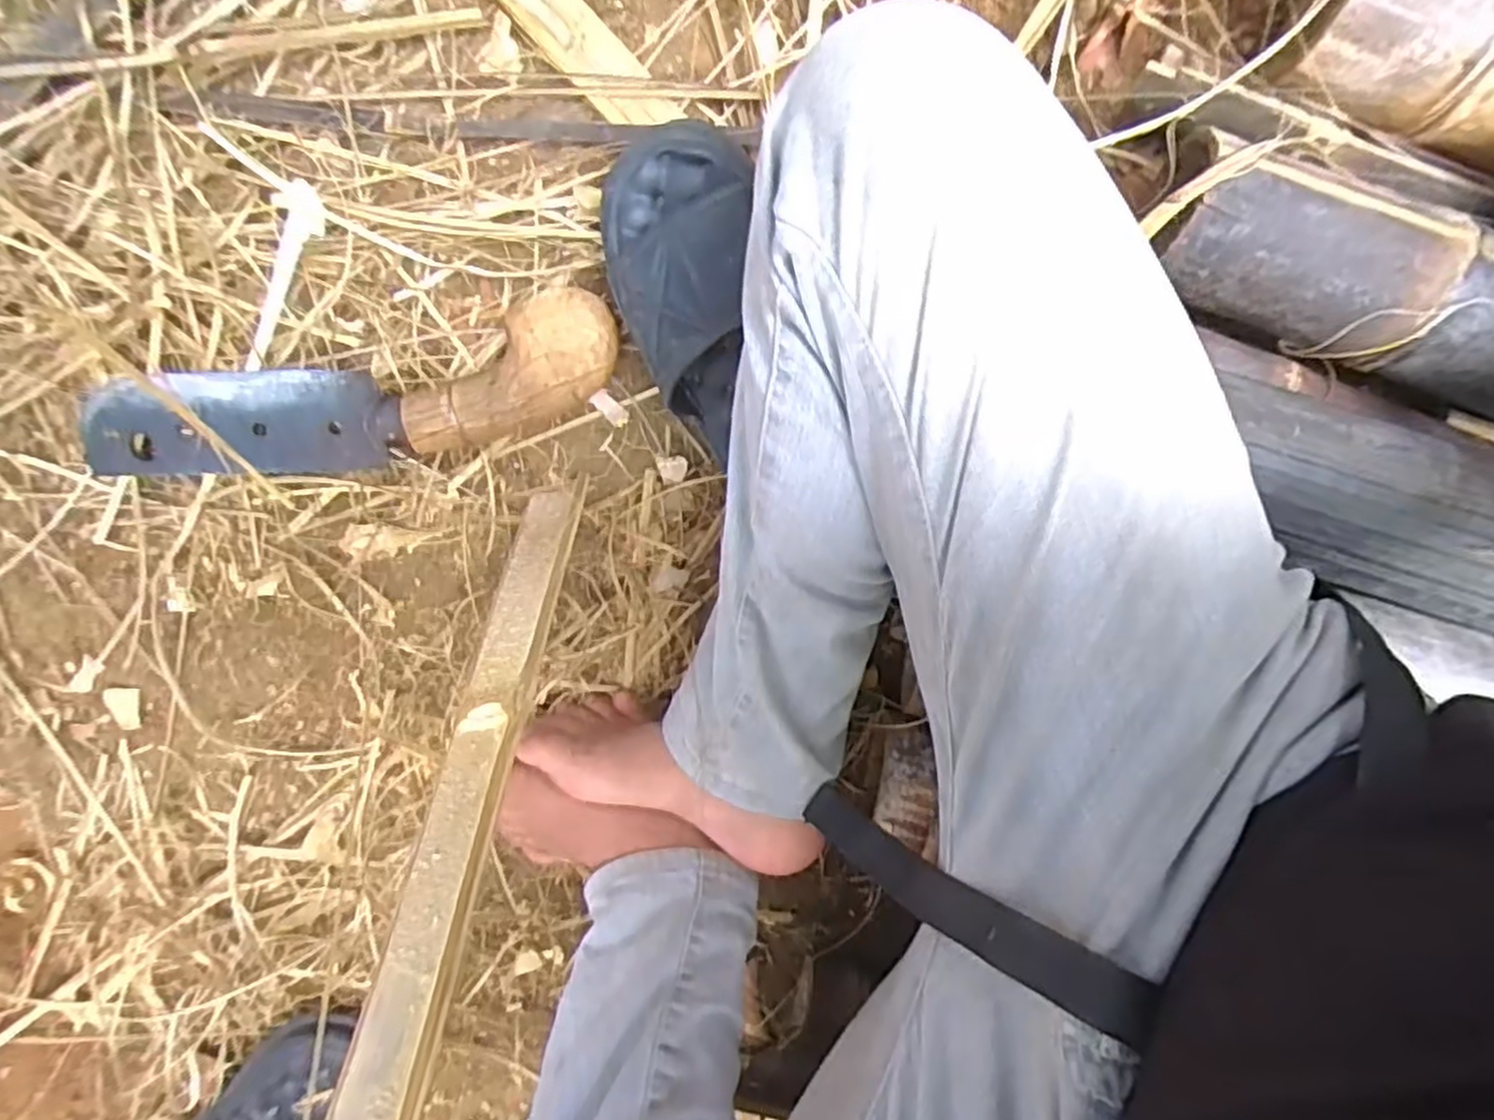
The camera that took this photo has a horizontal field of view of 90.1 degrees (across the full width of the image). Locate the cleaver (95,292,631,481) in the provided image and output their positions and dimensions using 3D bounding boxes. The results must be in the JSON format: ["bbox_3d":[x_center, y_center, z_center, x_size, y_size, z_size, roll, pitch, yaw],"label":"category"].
[{"bbox_3d":[-0.268,-0.106,0.499,0.368,0.061,0.077,-10,92,4],"label":"cleaver"}]

